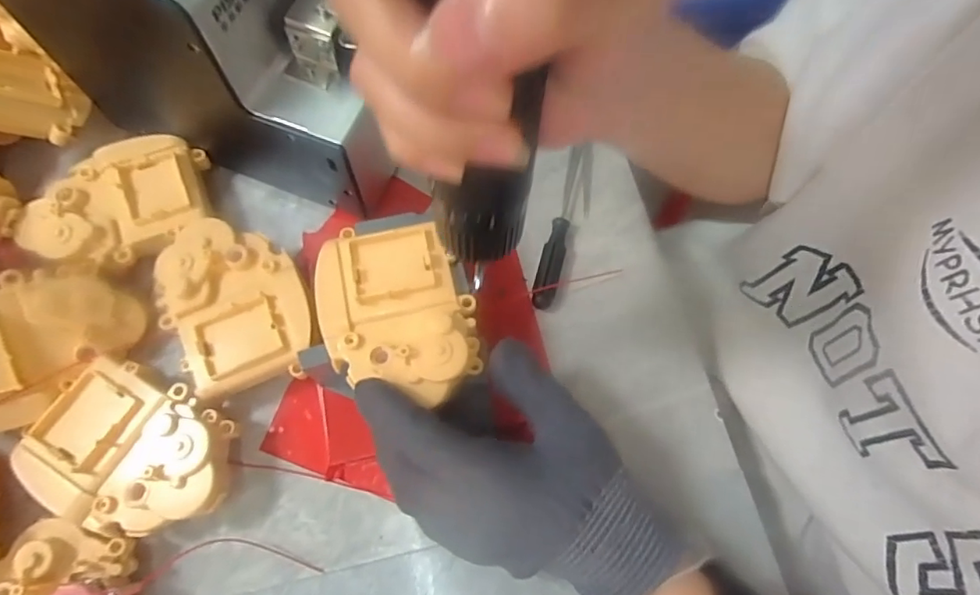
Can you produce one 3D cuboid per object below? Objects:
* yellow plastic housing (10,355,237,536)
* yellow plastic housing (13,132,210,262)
[{"bbox_3d":[-0.178,0.080,0.277,0.104,0.039,0.073,21,71,7],"label":"yellow plastic housing"},{"bbox_3d":[-0.218,-0.059,0.315,0.095,0.021,0.074,-12,70,-6],"label":"yellow plastic housing"}]

